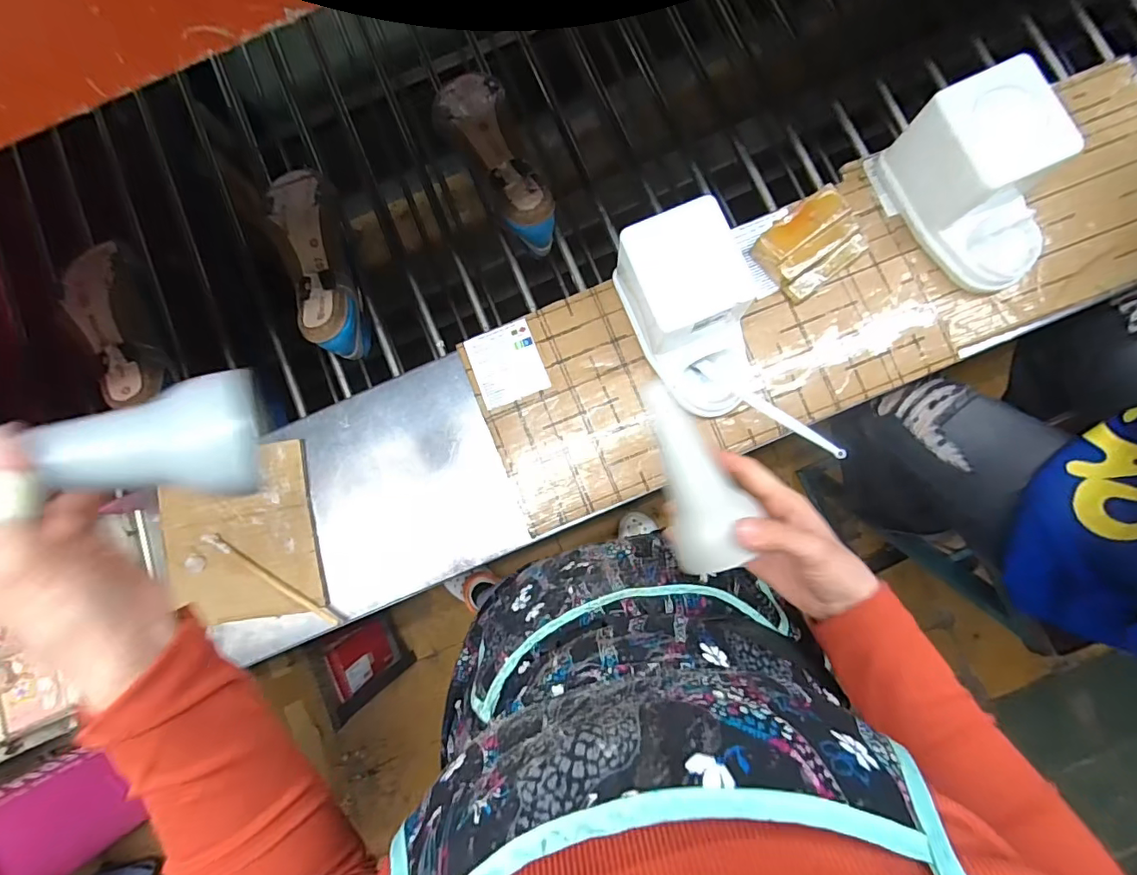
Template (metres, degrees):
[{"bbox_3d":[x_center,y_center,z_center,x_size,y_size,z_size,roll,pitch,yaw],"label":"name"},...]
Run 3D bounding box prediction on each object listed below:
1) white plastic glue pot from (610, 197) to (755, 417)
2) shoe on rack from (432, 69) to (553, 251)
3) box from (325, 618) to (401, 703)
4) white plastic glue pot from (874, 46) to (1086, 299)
[{"bbox_3d":[0.125,-0.118,0.495,0.099,0.106,0.178,-22,81,2],"label":"white plastic glue pot"},{"bbox_3d":[-0.085,-0.342,0.610,0.081,0.072,0.240,-29,80,1],"label":"shoe on rack"},{"bbox_3d":[-0.458,0.486,1.113,0.028,0.250,0.116,-28,80,1],"label":"box"},{"bbox_3d":[0.413,-0.249,0.496,0.101,0.108,0.185,-23,81,2],"label":"white plastic glue pot"}]

